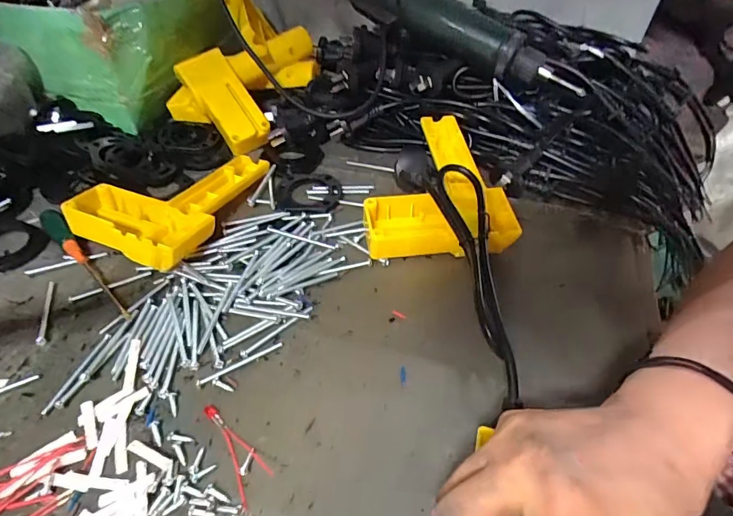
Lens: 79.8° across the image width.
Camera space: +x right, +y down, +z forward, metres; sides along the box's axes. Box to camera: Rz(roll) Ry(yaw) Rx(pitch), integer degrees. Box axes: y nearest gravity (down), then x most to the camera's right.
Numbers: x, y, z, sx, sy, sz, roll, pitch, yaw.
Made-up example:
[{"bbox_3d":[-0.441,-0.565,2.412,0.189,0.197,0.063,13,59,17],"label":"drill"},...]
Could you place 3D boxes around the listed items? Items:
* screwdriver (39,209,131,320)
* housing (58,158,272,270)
[{"bbox_3d":[-0.217,0.002,0.331,0.015,0.015,0.142,-34,56,-29],"label":"screwdriver"},{"bbox_3d":[-0.165,-0.052,0.370,0.112,0.032,0.147,12,48,11],"label":"housing"}]

